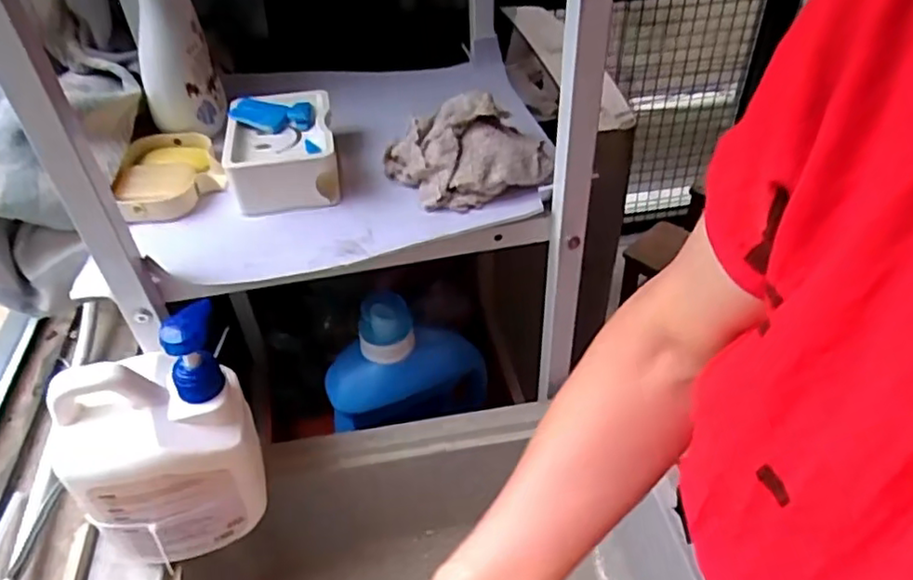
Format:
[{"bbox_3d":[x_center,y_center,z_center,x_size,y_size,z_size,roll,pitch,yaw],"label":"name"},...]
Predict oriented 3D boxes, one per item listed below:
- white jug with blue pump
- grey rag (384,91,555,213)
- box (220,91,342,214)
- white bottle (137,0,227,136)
[{"bbox_3d":[-0.245,0.118,0.546,0.142,0.197,0.113,-20,45,-18],"label":"white jug with blue pump"},{"bbox_3d":[0.010,-0.133,0.617,0.146,0.066,0.095,-13,43,-11],"label":"grey rag"},{"bbox_3d":[-0.173,-0.140,0.648,0.102,0.057,0.145,-9,42,-7],"label":"box"},{"bbox_3d":[-0.291,-0.270,0.640,0.074,0.241,0.077,-18,44,-16],"label":"white bottle"}]

